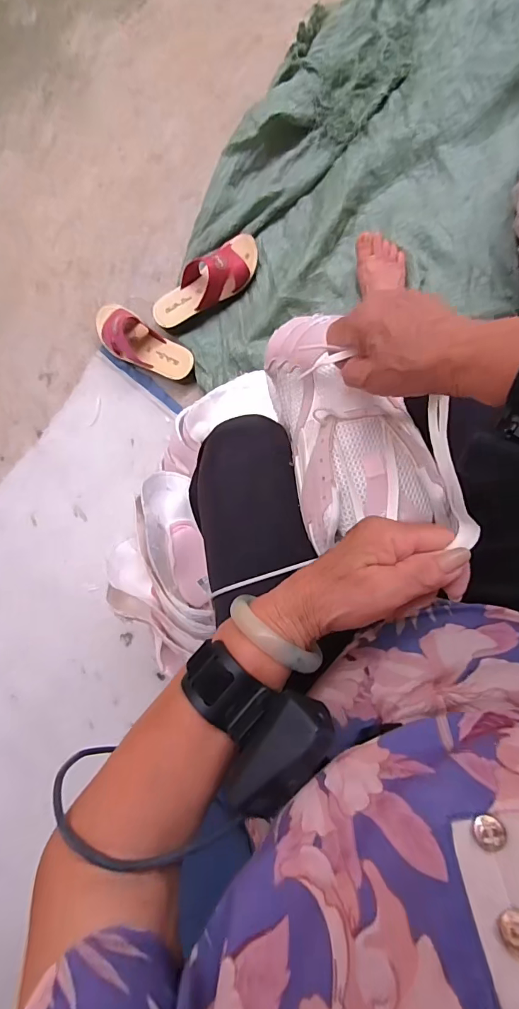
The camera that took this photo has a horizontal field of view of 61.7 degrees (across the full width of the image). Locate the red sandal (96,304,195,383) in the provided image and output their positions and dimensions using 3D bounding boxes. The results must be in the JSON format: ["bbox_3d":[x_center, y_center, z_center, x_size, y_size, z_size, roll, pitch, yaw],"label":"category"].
[{"bbox_3d":[-0.227,-0.304,0.819,0.232,0.064,0.085,36,92,10],"label":"red sandal"}]

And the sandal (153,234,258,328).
[{"bbox_3d":[-0.100,-0.412,0.797,0.229,0.063,0.085,-35,82,6],"label":"sandal"}]

